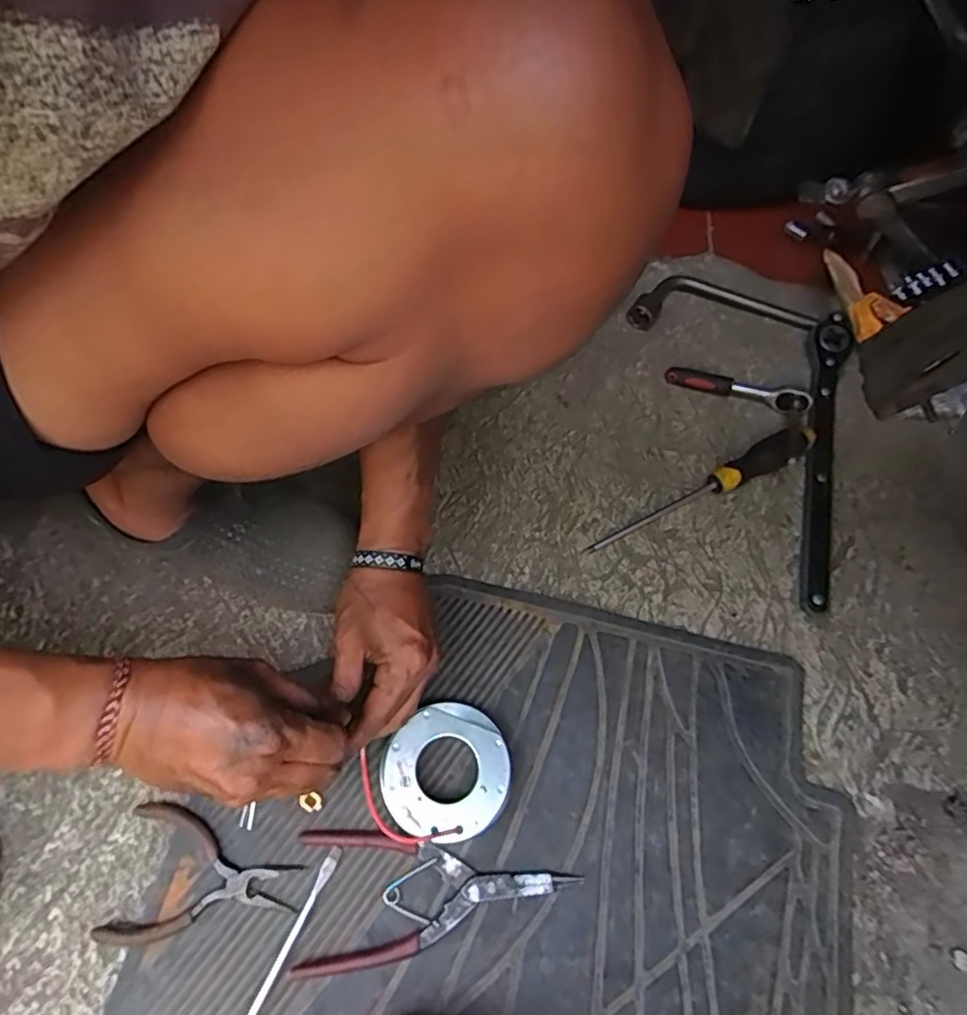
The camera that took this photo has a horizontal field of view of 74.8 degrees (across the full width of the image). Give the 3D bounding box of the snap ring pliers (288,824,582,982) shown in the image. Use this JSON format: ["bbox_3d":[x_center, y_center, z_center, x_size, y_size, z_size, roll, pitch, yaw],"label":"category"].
[{"bbox_3d":[-0.033,0.265,0.431,0.182,0.016,0.083,0,61,-1],"label":"snap ring pliers"}]

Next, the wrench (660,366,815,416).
[{"bbox_3d":[0.263,-0.124,0.659,0.141,0.030,0.023,21,62,11],"label":"wrench"}]

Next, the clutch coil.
[{"bbox_3d":[-0.032,0.196,0.459,0.102,0.035,0.088,-27,62,-20],"label":"clutch coil"}]

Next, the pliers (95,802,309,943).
[{"bbox_3d":[-0.188,0.253,0.430,0.121,0.014,0.082,6,61,2],"label":"pliers"}]

